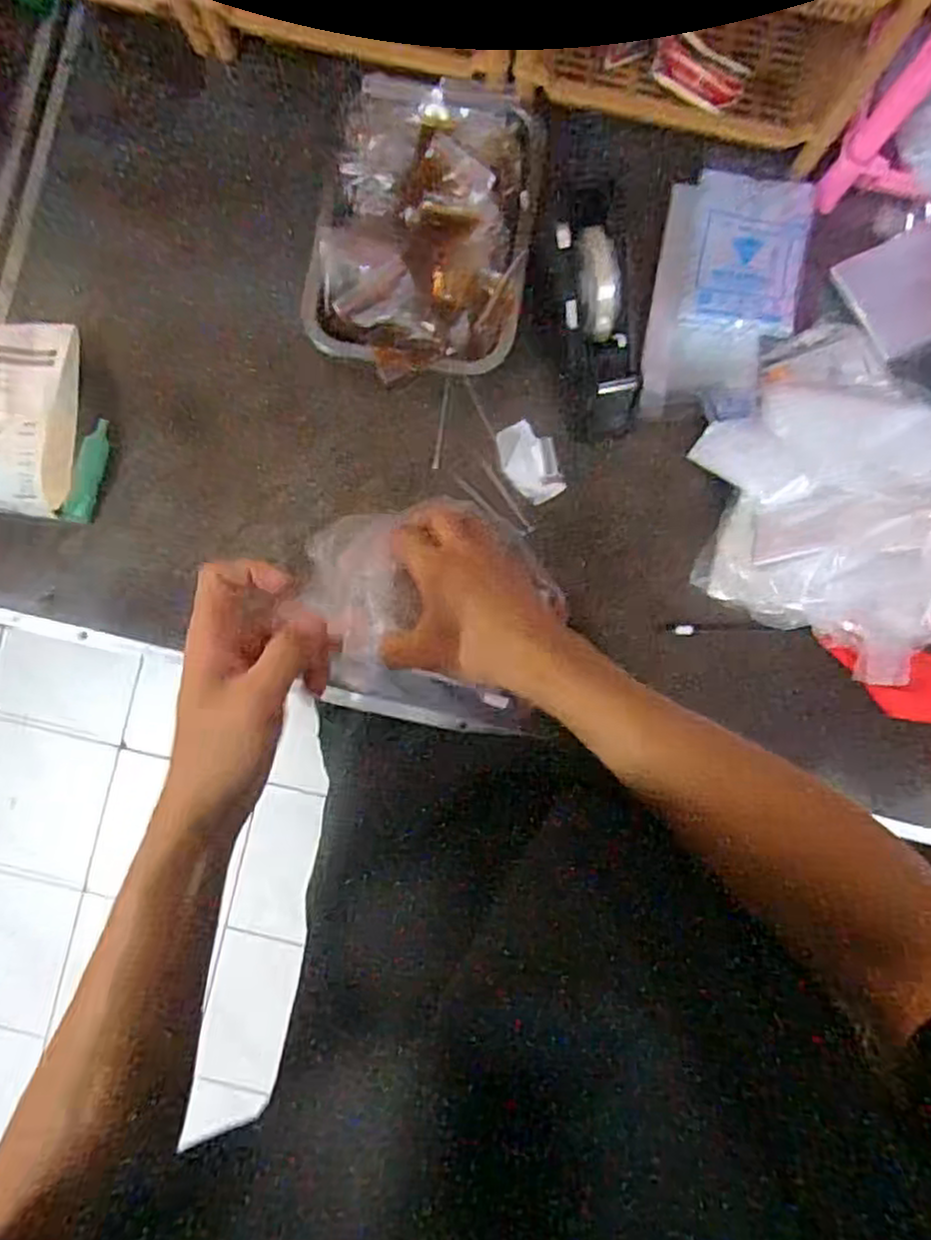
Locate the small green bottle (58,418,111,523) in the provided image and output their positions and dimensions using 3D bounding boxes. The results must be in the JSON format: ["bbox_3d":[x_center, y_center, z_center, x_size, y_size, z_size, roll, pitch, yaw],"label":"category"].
[{"bbox_3d":[-0.355,-0.141,0.674,0.023,0.018,0.097,10,87,1],"label":"small green bottle"}]

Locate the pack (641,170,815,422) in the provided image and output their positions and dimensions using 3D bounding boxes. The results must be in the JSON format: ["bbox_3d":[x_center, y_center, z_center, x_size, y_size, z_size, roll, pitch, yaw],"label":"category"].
[{"bbox_3d":[0.243,-0.299,0.666,0.125,0.023,0.225,8,87,1],"label":"pack"}]

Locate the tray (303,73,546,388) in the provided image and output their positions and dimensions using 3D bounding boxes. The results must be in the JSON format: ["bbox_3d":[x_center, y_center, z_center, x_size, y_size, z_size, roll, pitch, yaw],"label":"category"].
[{"bbox_3d":[-0.034,-0.357,0.666,0.190,0.046,0.261,12,87,2],"label":"tray"}]

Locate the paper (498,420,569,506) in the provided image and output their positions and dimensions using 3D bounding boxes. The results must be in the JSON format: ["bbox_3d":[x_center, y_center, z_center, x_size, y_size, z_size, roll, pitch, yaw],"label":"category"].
[{"bbox_3d":[0.060,-0.149,0.667,0.051,0.015,0.078,-22,78,27],"label":"paper"}]

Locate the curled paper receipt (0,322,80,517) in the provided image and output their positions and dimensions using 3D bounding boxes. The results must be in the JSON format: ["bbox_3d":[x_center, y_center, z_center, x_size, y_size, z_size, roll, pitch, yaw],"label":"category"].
[{"bbox_3d":[-0.409,-0.188,0.659,0.099,0.049,0.180,7,87,1],"label":"curled paper receipt"}]

